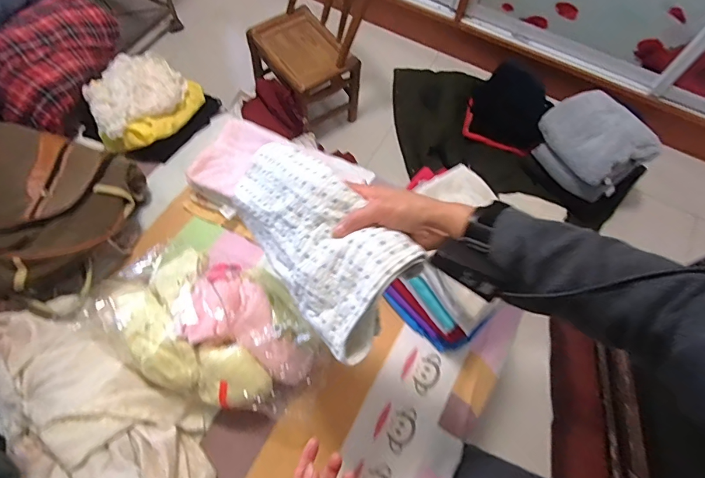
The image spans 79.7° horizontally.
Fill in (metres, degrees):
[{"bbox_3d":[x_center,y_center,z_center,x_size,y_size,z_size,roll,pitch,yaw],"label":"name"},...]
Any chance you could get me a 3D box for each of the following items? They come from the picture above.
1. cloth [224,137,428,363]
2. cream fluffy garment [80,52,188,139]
[{"bbox_3d":[-0.055,-0.017,0.508,0.314,0.047,0.142,45,110,40],"label":"cloth"},{"bbox_3d":[-0.586,-0.408,1.124,0.244,0.050,0.272,-32,70,-16],"label":"cream fluffy garment"}]

